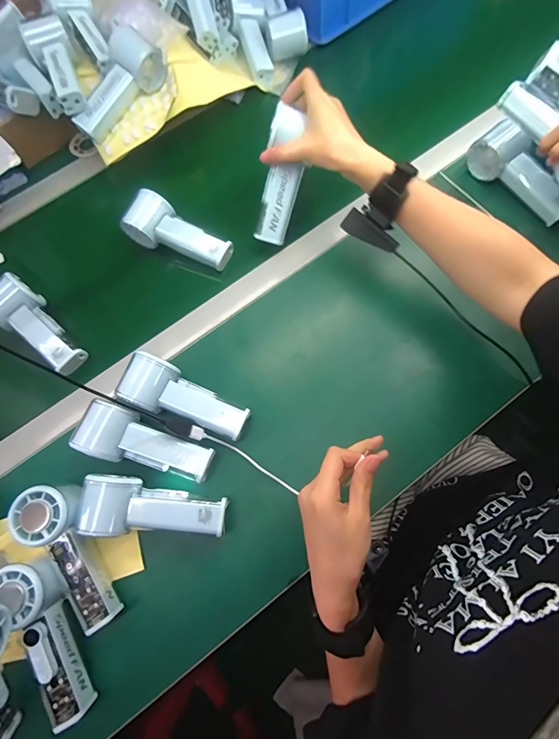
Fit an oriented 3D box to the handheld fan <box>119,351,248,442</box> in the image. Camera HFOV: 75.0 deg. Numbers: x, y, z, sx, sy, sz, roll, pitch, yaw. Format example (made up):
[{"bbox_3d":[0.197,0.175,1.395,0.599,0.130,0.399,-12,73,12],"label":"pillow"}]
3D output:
[{"bbox_3d":[-0.108,0.035,0.419,0.146,0.050,0.058,22,75,11],"label":"handheld fan"}]

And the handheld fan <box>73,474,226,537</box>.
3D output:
[{"bbox_3d":[-0.135,0.151,0.387,0.155,0.057,0.059,9,73,8],"label":"handheld fan"}]

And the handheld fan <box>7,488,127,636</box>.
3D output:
[{"bbox_3d":[-0.212,0.188,0.369,0.056,0.052,0.147,-30,72,-5],"label":"handheld fan"}]

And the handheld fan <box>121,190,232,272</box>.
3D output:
[{"bbox_3d":[-0.134,-0.182,0.490,0.139,0.041,0.057,27,76,13],"label":"handheld fan"}]

